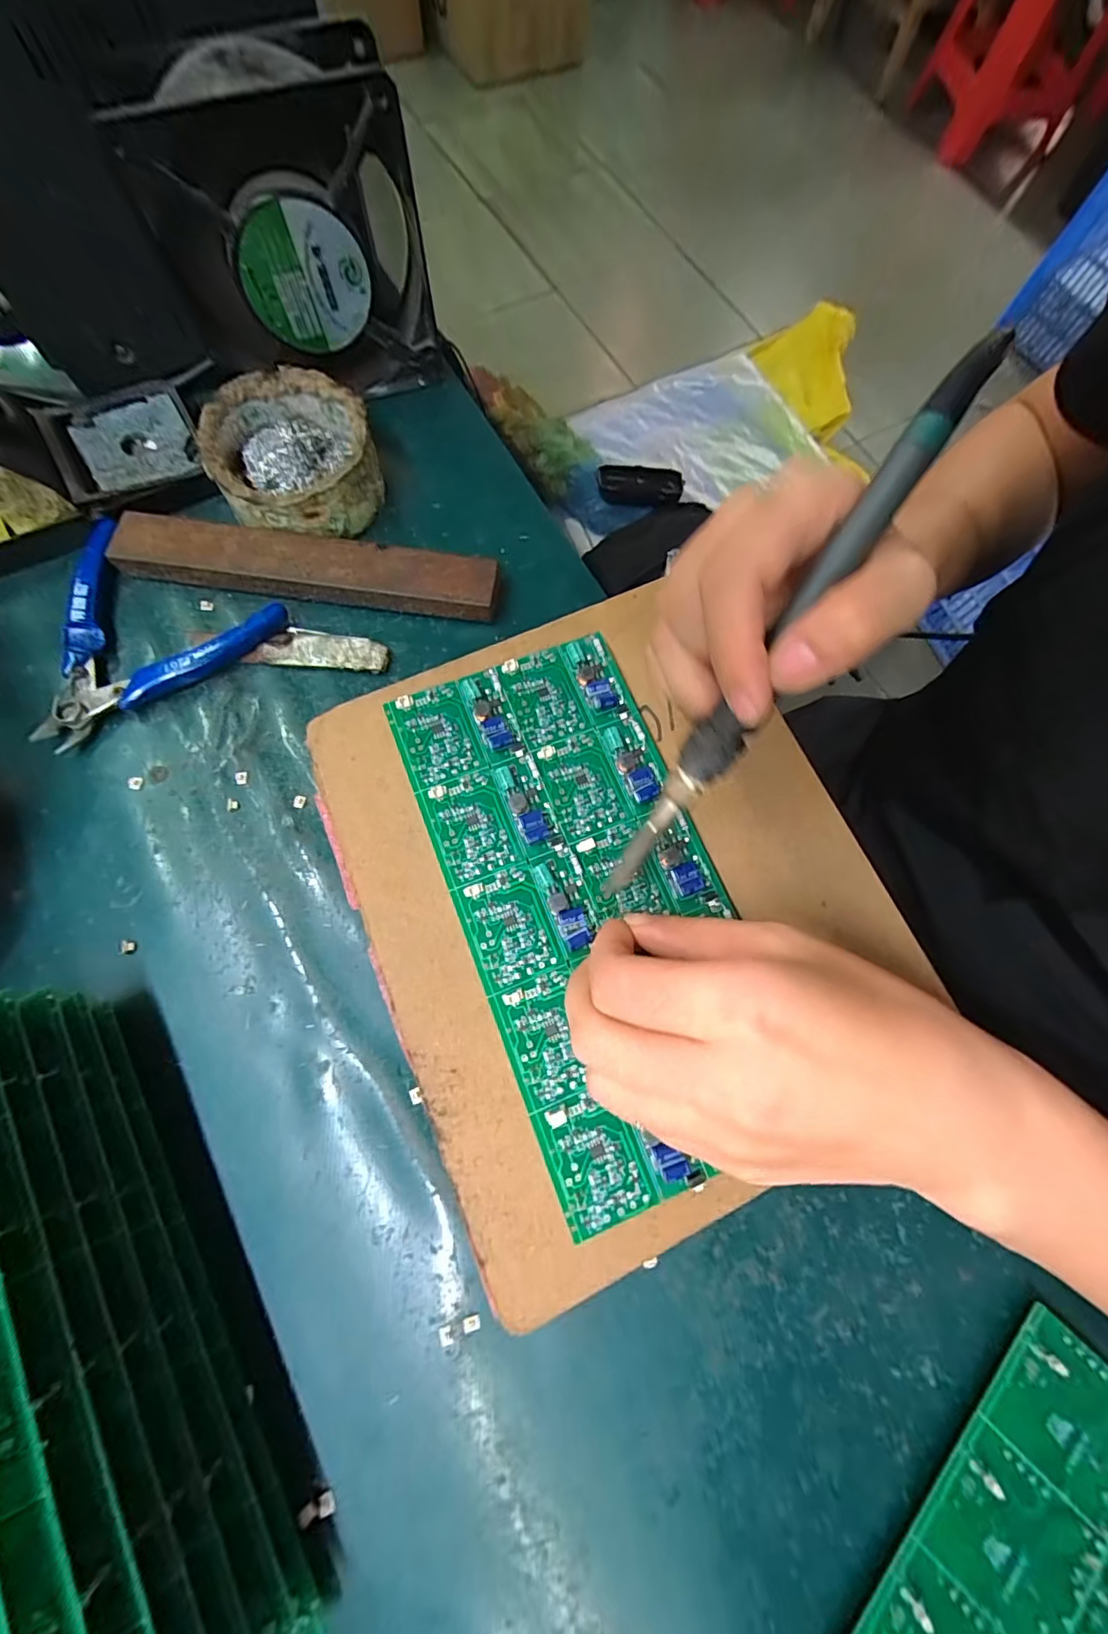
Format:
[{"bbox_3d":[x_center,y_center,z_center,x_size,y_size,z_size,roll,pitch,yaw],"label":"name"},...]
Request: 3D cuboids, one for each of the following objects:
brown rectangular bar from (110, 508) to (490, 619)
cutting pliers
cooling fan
[{"bbox_3d":[-0.129,-0.132,0.279,0.198,0.012,0.030,9,74,-1],"label":"brown rectangular bar"},{"bbox_3d":[-0.218,-0.106,0.273,0.124,0.012,0.105,-34,79,-12],"label":"cutting pliers"},{"bbox_3d":[-0.126,-0.281,0.266,0.116,0.116,0.044,-20,76,-9],"label":"cooling fan"}]

